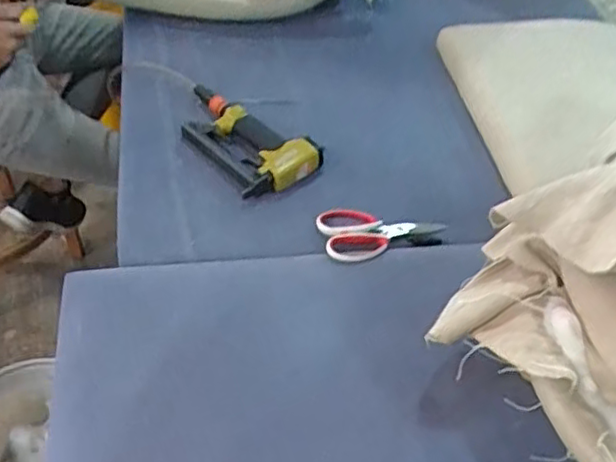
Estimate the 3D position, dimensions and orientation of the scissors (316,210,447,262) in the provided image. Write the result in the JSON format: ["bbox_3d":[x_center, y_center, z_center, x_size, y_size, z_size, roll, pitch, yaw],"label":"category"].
[{"bbox_3d":[0.105,0.003,0.906,0.180,0.019,0.087,-5,52,-7],"label":"scissors"}]

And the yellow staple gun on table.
[{"bbox_3d":[-0.107,-0.149,0.995,0.251,0.036,0.136,38,59,24],"label":"yellow staple gun on table"}]

